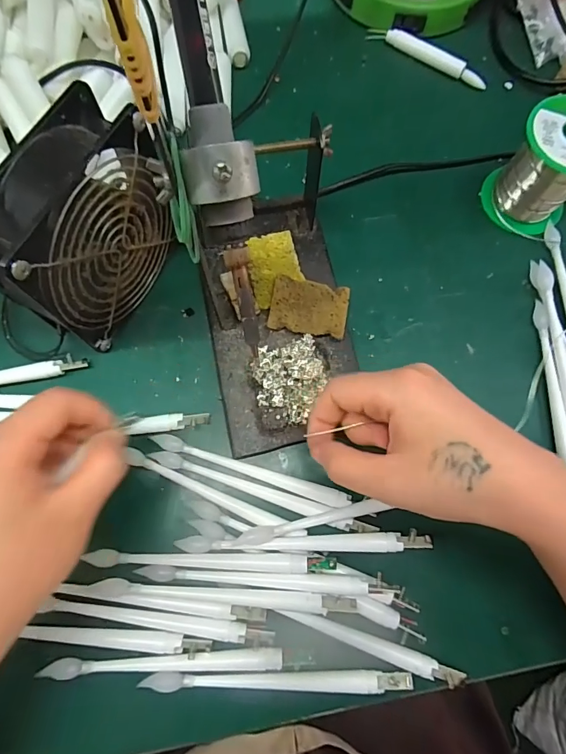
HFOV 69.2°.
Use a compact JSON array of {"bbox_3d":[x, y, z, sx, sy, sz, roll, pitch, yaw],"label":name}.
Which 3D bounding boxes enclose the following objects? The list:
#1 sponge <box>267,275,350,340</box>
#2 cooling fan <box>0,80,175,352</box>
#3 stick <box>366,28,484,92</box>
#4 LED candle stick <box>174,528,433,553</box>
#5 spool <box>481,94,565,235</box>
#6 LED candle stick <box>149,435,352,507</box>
[{"bbox_3d":[0.019,-0.051,0.298,0.054,0.004,0.040,10,81,-1],"label":"sponge"},{"bbox_3d":[-0.120,-0.087,0.261,0.044,0.124,0.114,31,76,6],"label":"cooling fan"},{"bbox_3d":[0.134,-0.296,0.379,0.116,0.014,0.011,28,76,6],"label":"stick"},{"bbox_3d":[0.013,0.105,0.260,0.157,0.016,0.012,0,75,-2],"label":"LED candle stick"},{"bbox_3d":[0.206,-0.162,0.318,0.064,0.071,0.064,0,75,-2],"label":"spool"},{"bbox_3d":[-0.023,0.063,0.280,0.138,0.011,0.010,18,75,3],"label":"LED candle stick"}]

